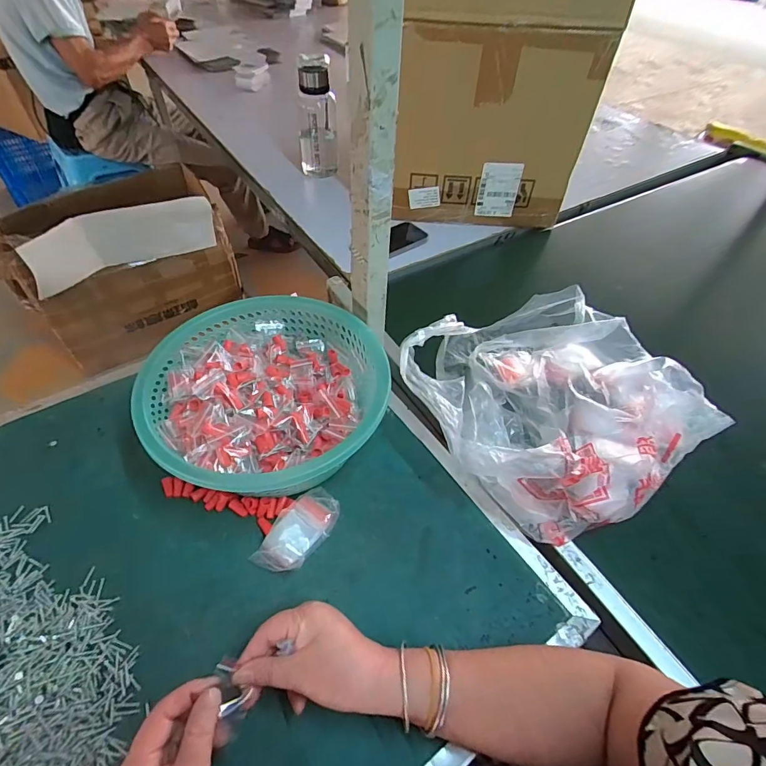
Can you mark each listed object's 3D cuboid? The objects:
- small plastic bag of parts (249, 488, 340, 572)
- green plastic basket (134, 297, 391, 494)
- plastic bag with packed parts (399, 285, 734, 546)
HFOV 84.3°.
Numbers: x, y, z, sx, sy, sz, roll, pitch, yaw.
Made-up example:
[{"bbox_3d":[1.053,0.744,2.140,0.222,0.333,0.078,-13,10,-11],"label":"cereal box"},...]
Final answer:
[{"bbox_3d":[-0.089,0.155,0.452,0.053,0.029,0.098,31,57,20],"label":"small plastic bag of parts"},{"bbox_3d":[-0.140,0.017,0.518,0.263,0.100,0.259,1,52,-2],"label":"green plastic basket"},{"bbox_3d":[0.221,0.012,0.530,0.353,0.107,0.291,-27,58,-22],"label":"plastic bag with packed parts"}]

